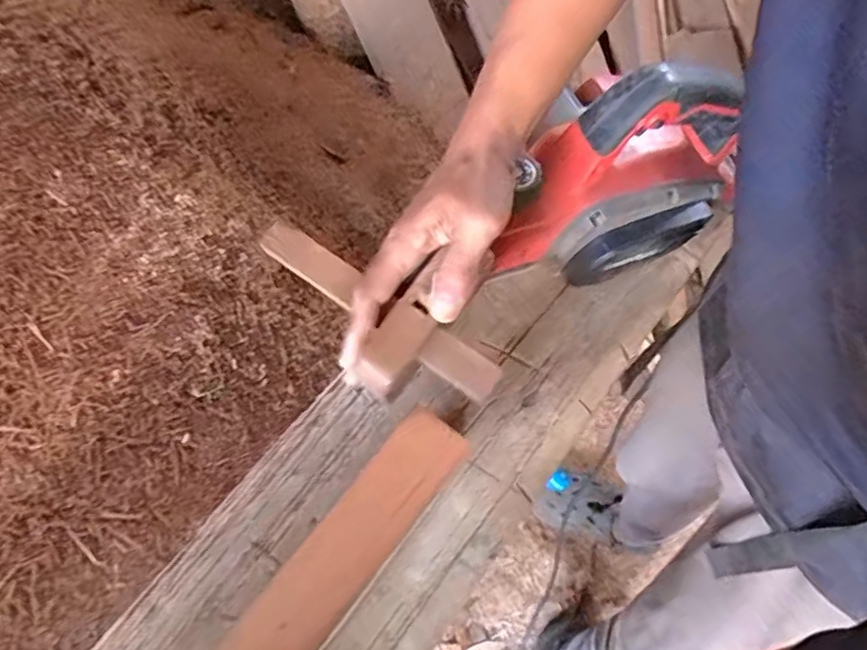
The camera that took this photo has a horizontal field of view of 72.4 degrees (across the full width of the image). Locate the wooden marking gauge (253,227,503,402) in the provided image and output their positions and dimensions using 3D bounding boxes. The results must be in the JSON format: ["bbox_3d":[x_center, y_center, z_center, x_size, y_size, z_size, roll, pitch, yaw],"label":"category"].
[{"bbox_3d":[-0.036,-0.012,0.386,0.176,0.033,0.086,39,72,8],"label":"wooden marking gauge"}]

